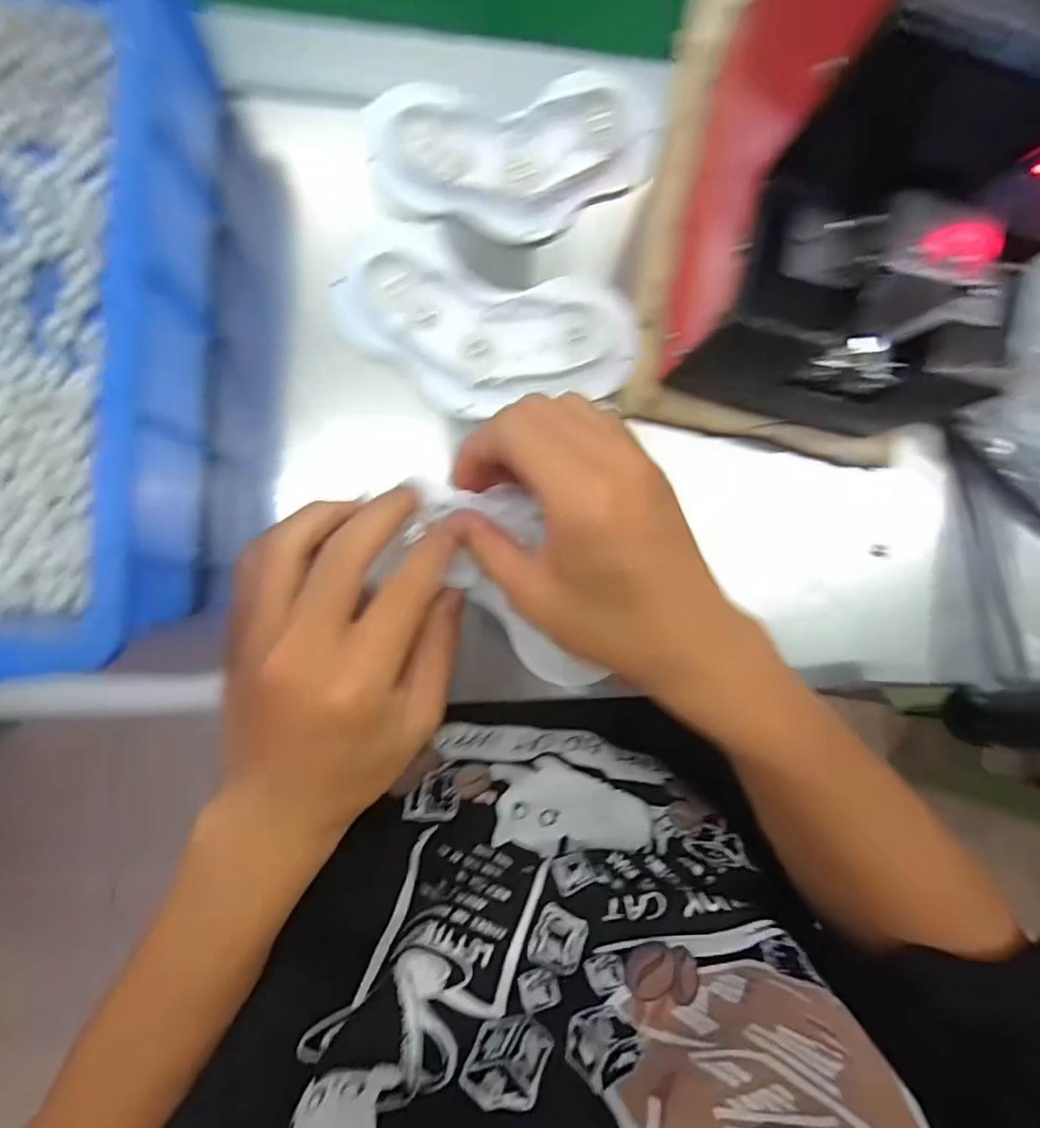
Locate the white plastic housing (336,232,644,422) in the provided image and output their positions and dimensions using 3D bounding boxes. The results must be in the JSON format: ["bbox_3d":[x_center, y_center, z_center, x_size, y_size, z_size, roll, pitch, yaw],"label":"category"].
[{"bbox_3d":[-0.016,-0.112,0.271,0.144,0.015,0.075,12,88,-8],"label":"white plastic housing"}]

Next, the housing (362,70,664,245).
[{"bbox_3d":[0.000,-0.208,0.279,0.146,0.017,0.077,-8,91,-8],"label":"housing"}]

